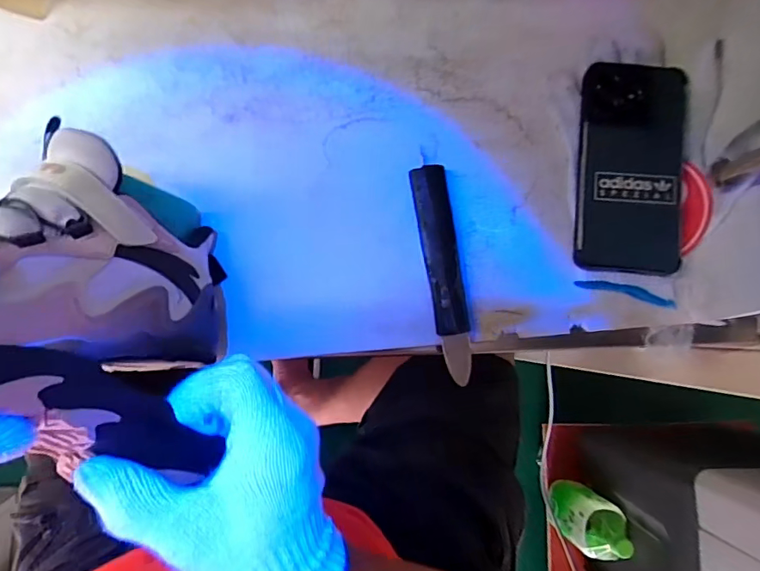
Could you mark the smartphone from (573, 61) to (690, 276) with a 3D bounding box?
[{"bbox_3d":[0.197,-0.093,0.385,0.080,0.014,0.164,5,86,4],"label":"smartphone"}]

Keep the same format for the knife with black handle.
[{"bbox_3d":[0.051,-0.011,0.380,0.029,0.014,0.165,-9,85,-5],"label":"knife with black handle"}]

